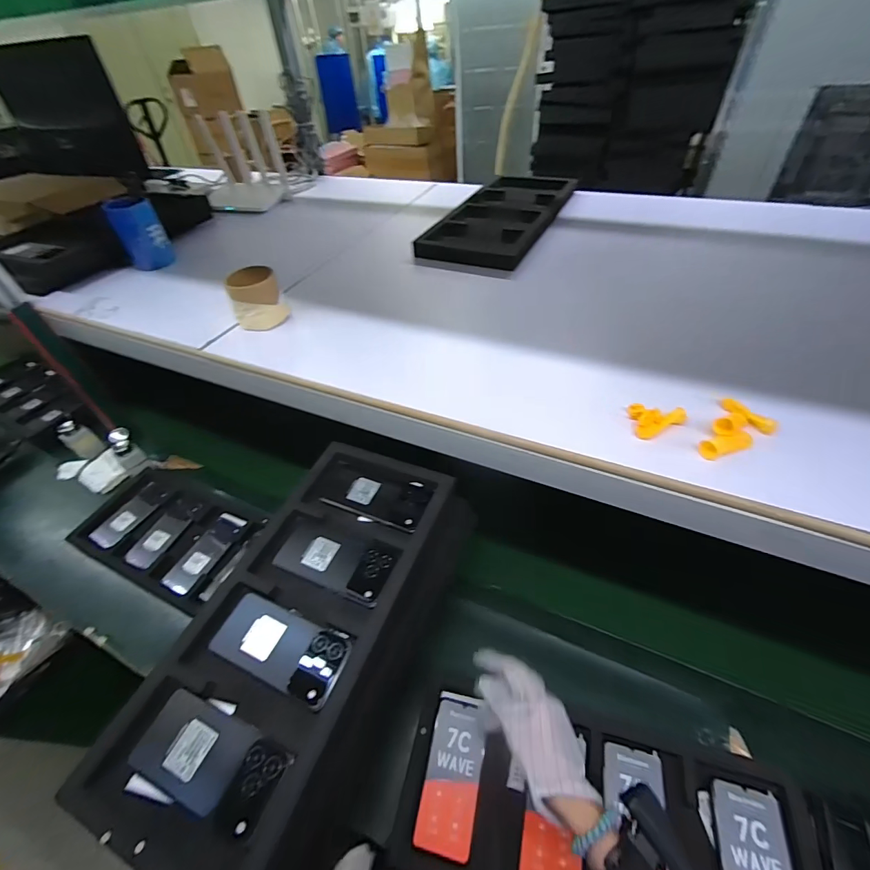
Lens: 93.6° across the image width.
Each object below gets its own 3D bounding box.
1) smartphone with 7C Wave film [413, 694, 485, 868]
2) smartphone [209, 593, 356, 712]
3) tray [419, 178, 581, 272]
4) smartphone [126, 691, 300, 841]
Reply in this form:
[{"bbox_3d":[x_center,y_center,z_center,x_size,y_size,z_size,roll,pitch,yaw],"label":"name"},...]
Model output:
[{"bbox_3d":[0.026,0.455,0.558,0.072,0.013,0.172,7,48,12],"label":"smartphone with 7C Wave film"},{"bbox_3d":[-0.177,0.242,0.471,0.162,0.012,0.075,14,49,18],"label":"smartphone"},{"bbox_3d":[0.158,-0.504,0.934,0.231,0.033,0.511,16,50,20],"label":"tray"},{"bbox_3d":[-0.224,0.323,0.407,0.159,0.009,0.070,15,50,19],"label":"smartphone"}]

